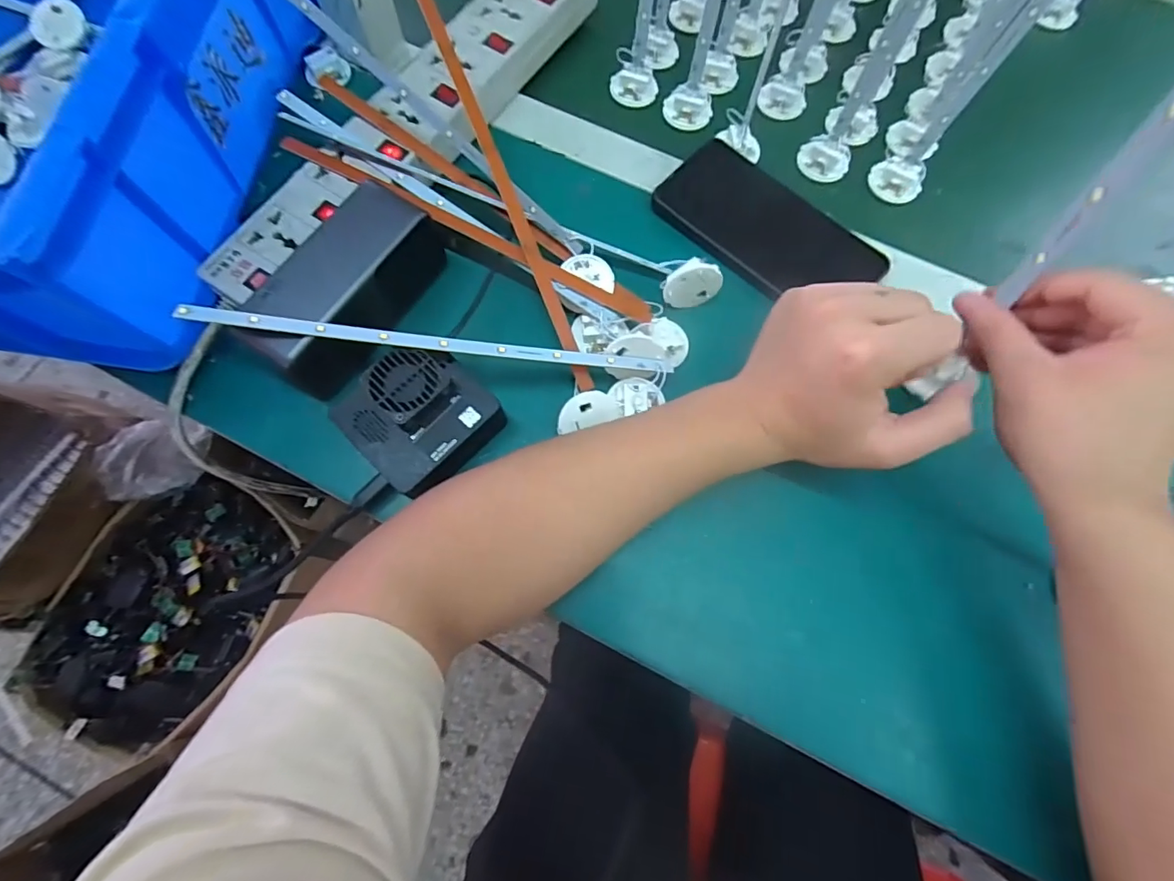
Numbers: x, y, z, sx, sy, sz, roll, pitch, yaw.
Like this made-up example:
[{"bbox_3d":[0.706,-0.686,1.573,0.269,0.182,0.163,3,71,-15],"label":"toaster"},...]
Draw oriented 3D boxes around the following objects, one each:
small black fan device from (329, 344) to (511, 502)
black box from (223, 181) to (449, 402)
[{"bbox_3d":[-0.098,-0.014,0.296,0.072,0.040,0.076,42,76,11],"label":"small black fan device"},{"bbox_3d":[-0.154,-0.096,0.316,0.055,0.058,0.132,28,74,8],"label":"black box"}]

